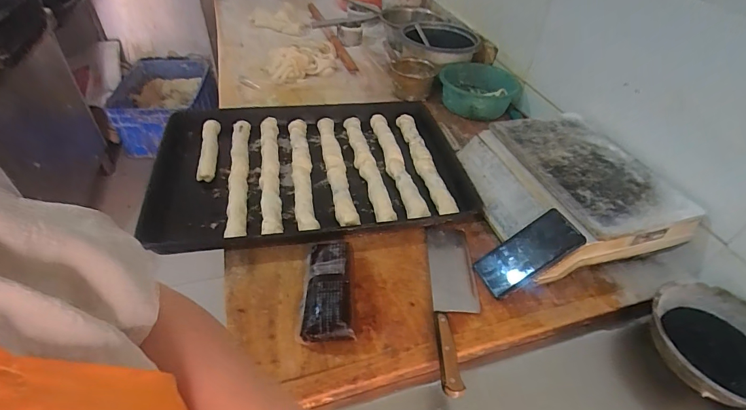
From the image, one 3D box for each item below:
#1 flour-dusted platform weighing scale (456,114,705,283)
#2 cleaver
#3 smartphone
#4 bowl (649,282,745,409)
[{"bbox_3d":[0.351,-0.035,0.727,0.305,0.110,0.333,-10,45,-14],"label":"flour-dusted platform weighing scale"},{"bbox_3d":[0.129,0.137,0.590,0.073,0.025,0.299,4,46,-1],"label":"cleaver"},{"bbox_3d":[0.246,0.078,0.612,0.162,0.011,0.070,-37,61,9],"label":"smartphone"},{"bbox_3d":[0.515,0.214,0.578,0.174,0.076,0.183,2,44,-2],"label":"bowl"}]

